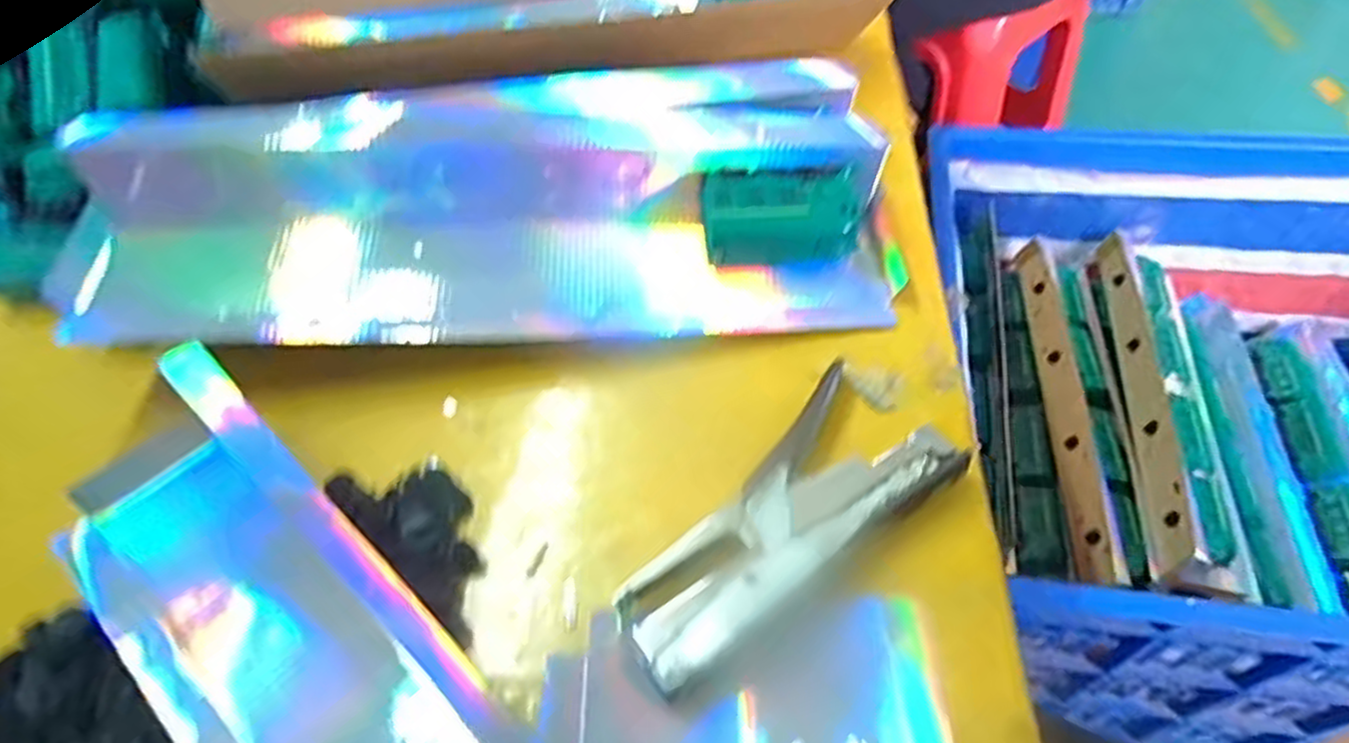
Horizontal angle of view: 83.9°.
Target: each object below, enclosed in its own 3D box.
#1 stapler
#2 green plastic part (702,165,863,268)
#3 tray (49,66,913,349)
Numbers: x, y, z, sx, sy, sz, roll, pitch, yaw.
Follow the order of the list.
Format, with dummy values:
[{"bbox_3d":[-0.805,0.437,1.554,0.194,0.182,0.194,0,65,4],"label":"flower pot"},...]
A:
[{"bbox_3d":[0.047,0.069,0.364,0.179,0.034,0.083,-33,56,-18],"label":"stapler"},{"bbox_3d":[0.064,-0.092,0.446,0.091,0.029,0.052,-2,52,4],"label":"green plastic part"},{"bbox_3d":[-0.108,-0.106,0.456,0.464,0.104,0.163,-5,52,2],"label":"tray"}]

